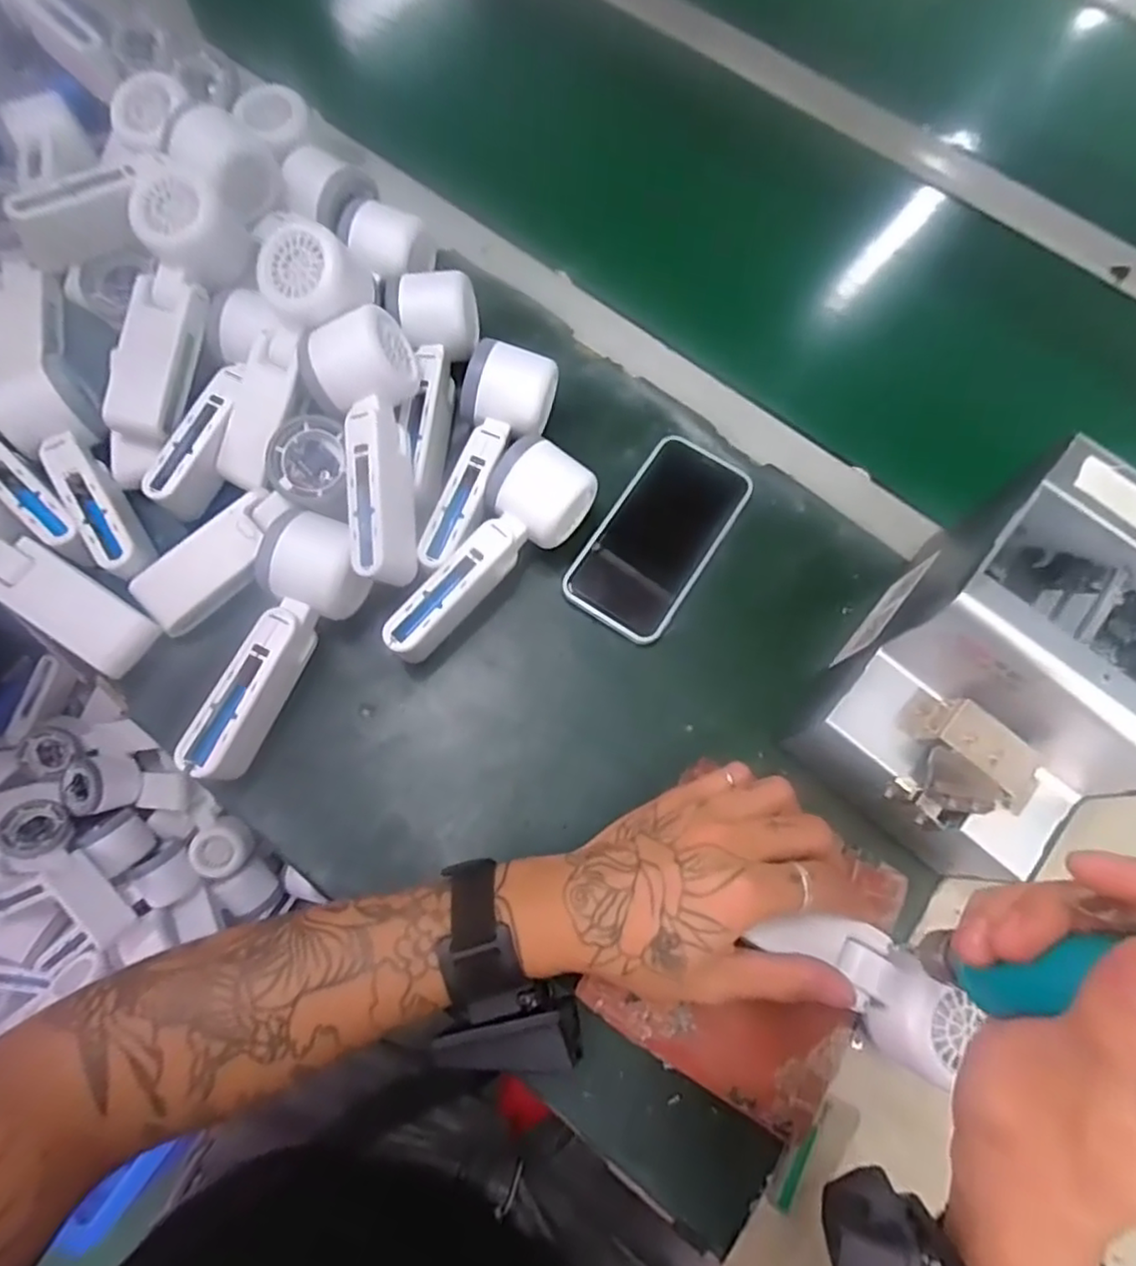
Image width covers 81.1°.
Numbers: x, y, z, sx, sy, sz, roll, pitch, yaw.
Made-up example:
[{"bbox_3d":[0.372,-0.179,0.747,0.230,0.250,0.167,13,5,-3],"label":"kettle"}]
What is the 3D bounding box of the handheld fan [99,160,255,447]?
[{"bbox_3d":[-0.259,-0.207,0.431,0.052,0.052,0.167,16,90,4],"label":"handheld fan"}]

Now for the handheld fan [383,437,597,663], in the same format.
[{"bbox_3d":[-0.053,-0.049,0.423,0.055,0.051,0.161,38,74,10],"label":"handheld fan"}]

